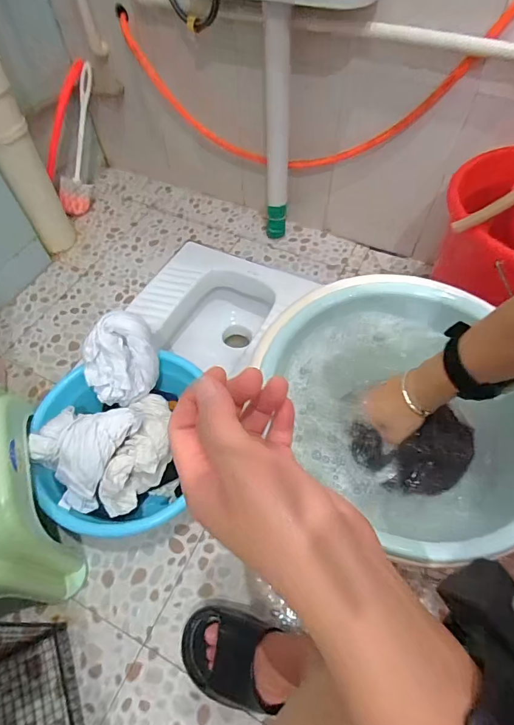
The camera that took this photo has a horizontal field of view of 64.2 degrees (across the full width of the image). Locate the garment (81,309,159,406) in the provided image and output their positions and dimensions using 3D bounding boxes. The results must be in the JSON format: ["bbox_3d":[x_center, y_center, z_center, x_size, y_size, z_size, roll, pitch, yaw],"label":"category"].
[{"bbox_3d":[-0.240,-0.007,0.713,0.125,0.120,0.105,-16,58,-9],"label":"garment"}]

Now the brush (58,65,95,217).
[{"bbox_3d":[-0.473,-0.580,1.097,0.063,0.087,0.355,12,99,9],"label":"brush"}]

